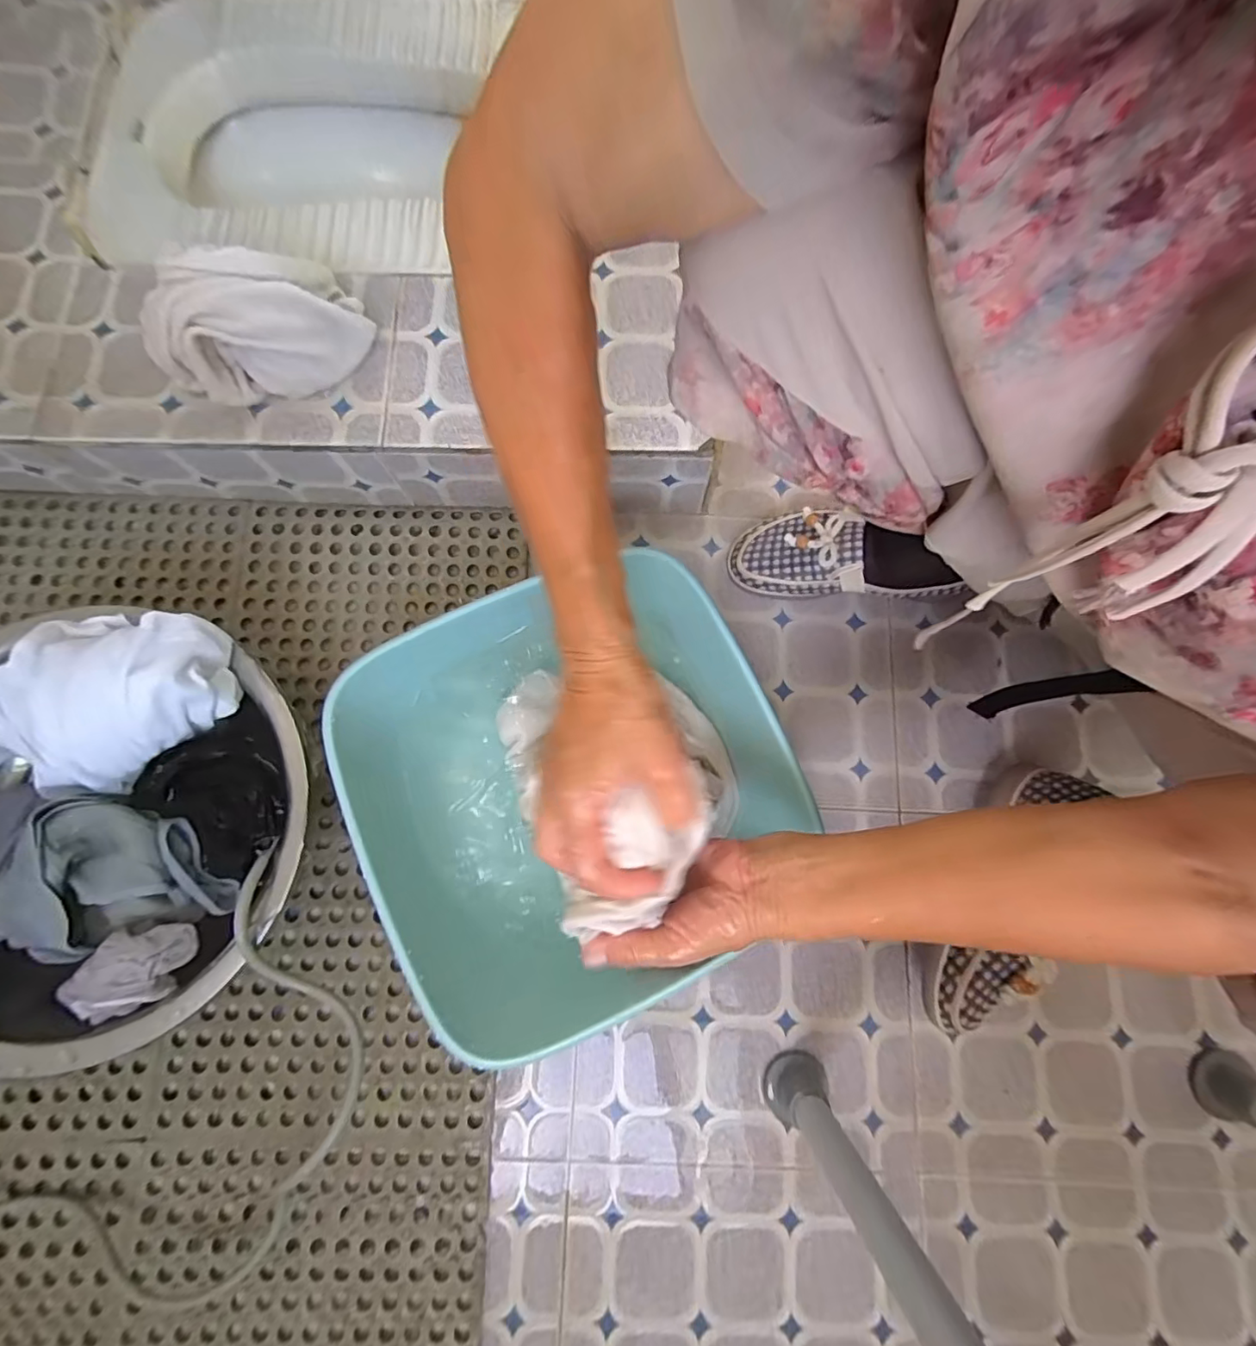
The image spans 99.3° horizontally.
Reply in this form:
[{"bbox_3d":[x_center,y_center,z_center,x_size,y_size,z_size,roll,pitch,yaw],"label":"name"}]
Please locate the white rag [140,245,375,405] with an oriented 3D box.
[{"bbox_3d":[-0.302,-0.278,0.429,0.161,0.091,0.086,-33,82,-7],"label":"white rag"}]

